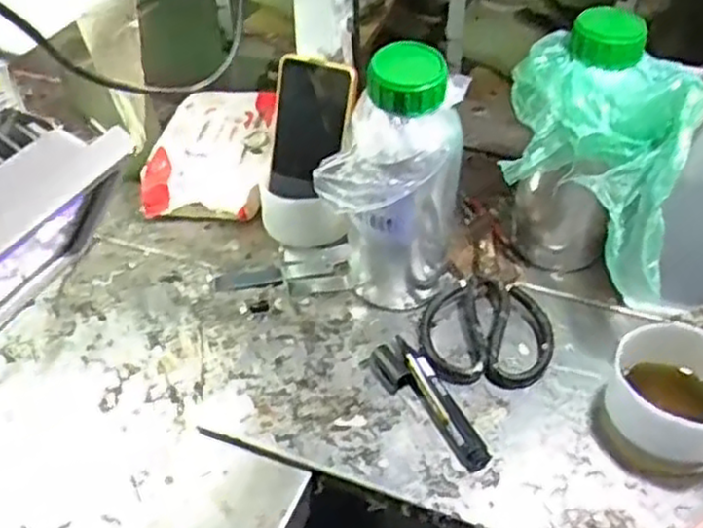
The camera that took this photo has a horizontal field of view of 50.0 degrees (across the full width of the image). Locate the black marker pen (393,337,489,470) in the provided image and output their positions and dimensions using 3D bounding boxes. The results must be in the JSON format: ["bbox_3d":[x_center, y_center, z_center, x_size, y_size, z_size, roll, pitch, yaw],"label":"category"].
[{"bbox_3d":[0.063,0.098,0.562,0.022,0.018,0.125,-18,44,-17],"label":"black marker pen"}]

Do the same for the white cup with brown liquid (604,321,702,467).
[{"bbox_3d":[0.226,0.093,0.527,0.085,0.066,0.080,-1,42,1],"label":"white cup with brown liquid"}]

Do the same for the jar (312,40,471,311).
[{"bbox_3d":[0.034,-0.051,0.574,0.094,0.224,0.089,-1,42,1],"label":"jar"}]

